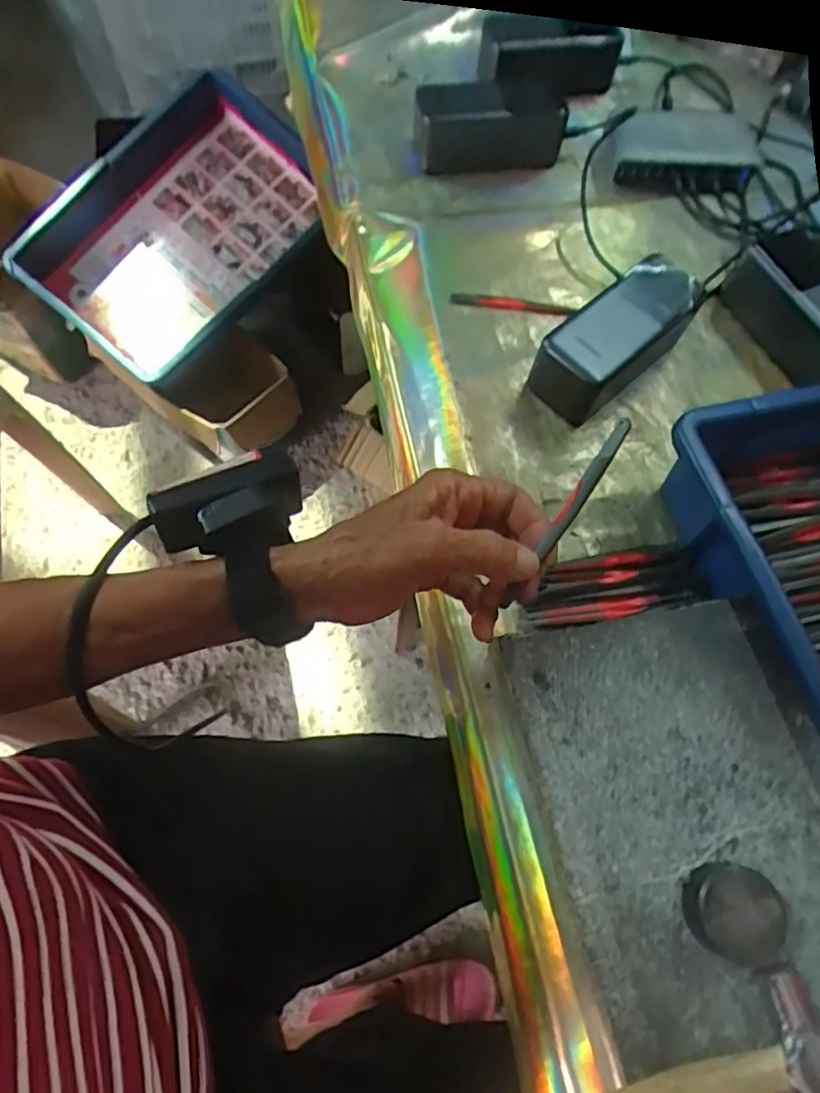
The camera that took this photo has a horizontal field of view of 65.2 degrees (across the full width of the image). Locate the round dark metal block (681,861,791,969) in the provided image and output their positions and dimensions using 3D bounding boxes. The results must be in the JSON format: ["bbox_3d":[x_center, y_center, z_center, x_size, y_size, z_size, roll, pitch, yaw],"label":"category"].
[{"bbox_3d":[0.147,0.165,0.287,0.041,0.023,0.035,39,70,13],"label":"round dark metal block"}]

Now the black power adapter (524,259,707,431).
[{"bbox_3d":[0.146,-0.146,0.460,0.127,0.051,0.055,-41,74,-18],"label":"black power adapter"}]

